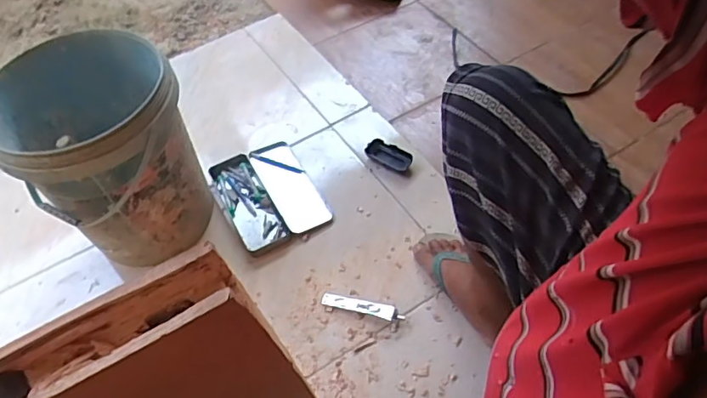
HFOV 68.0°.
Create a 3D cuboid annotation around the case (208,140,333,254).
[{"bbox_3d":[-0.194,-0.012,1.180,0.199,0.020,0.268,-25,56,-14],"label":"case"}]

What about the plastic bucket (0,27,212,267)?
[{"bbox_3d":[-0.448,-0.069,0.997,0.291,0.384,0.280,-2,54,2],"label":"plastic bucket"}]

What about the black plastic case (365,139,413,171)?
[{"bbox_3d":[0.081,-0.102,1.197,0.110,0.016,0.056,26,59,20],"label":"black plastic case"}]

